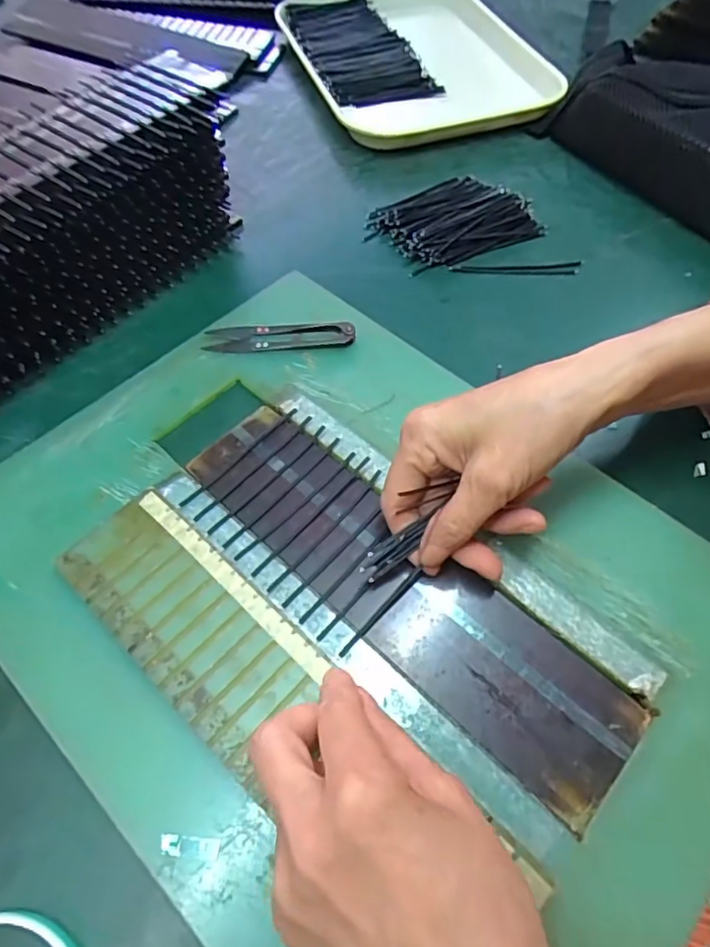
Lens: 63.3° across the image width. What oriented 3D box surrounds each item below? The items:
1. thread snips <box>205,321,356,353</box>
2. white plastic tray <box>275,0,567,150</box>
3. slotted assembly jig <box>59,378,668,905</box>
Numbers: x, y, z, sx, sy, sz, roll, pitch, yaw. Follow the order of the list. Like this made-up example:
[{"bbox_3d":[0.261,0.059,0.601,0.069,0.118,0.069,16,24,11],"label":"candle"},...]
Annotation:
[{"bbox_3d":[-0.050,-0.092,0.388,0.098,0.011,0.020,-1,58,-3],"label":"thread snips"},{"bbox_3d":[0.055,-0.422,0.583,0.231,0.036,0.283,-19,60,-13],"label":"white plastic tray"},{"bbox_3d":[-0.003,0.072,0.292,0.266,0.007,0.163,38,64,20],"label":"slotted assembly jig"}]

